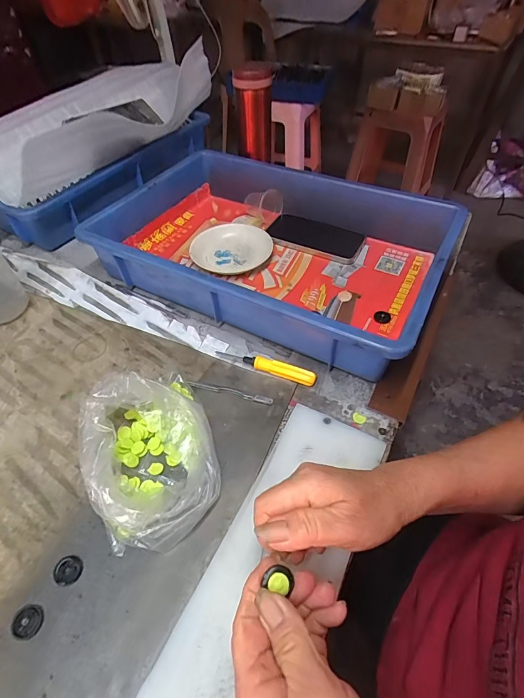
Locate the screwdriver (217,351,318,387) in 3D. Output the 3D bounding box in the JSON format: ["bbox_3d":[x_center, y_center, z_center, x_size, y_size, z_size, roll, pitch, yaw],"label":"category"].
[{"bbox_3d":[0.003,0.017,0.413,0.117,0.013,0.013,16,51,14],"label":"screwdriver"}]

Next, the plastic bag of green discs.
[{"bbox_3d":[-0.097,0.083,0.320,0.104,0.047,0.154,-19,52,-15],"label":"plastic bag of green discs"}]

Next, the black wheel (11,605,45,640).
[{"bbox_3d":[-0.169,0.196,0.265,0.019,0.006,0.020,0,49,0],"label":"black wheel"}]

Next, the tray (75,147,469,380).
[{"bbox_3d":[0.015,-0.146,0.511,0.434,0.107,0.295,23,53,19],"label":"tray"}]

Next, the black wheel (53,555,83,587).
[{"bbox_3d":[-0.151,0.172,0.286,0.019,0.006,0.020,0,49,0],"label":"black wheel"}]

